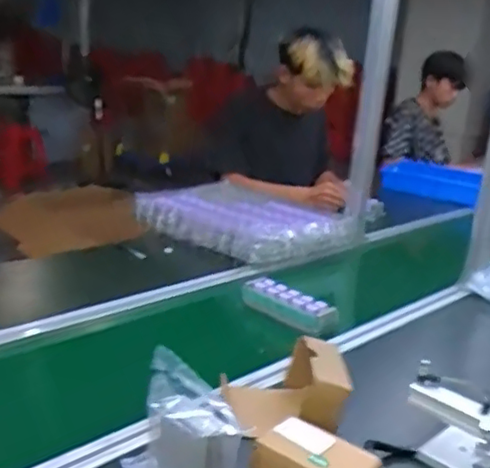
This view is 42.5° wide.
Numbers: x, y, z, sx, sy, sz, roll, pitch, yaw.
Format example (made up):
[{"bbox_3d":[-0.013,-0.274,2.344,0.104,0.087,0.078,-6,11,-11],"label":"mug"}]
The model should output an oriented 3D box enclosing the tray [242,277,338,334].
[{"bbox_3d":[0.081,0.132,1.207,0.180,0.046,0.072,19,22,41],"label":"tray"}]

